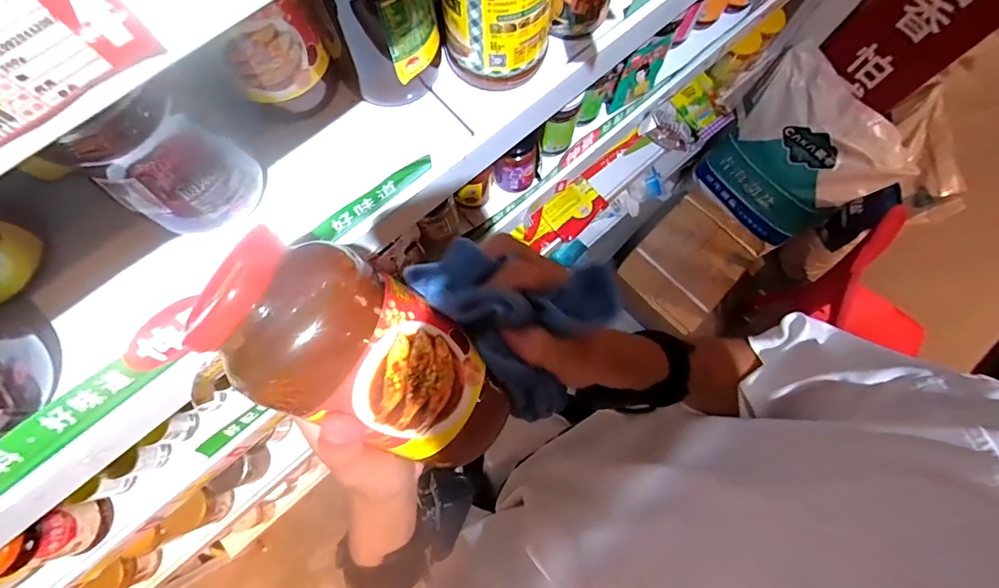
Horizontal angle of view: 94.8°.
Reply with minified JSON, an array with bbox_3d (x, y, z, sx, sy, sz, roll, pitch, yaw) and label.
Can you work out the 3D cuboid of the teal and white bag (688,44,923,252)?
[{"bbox_3d":[0.775,-0.357,1.232,0.177,0.383,0.394,-43,81,-10],"label":"teal and white bag"}]

